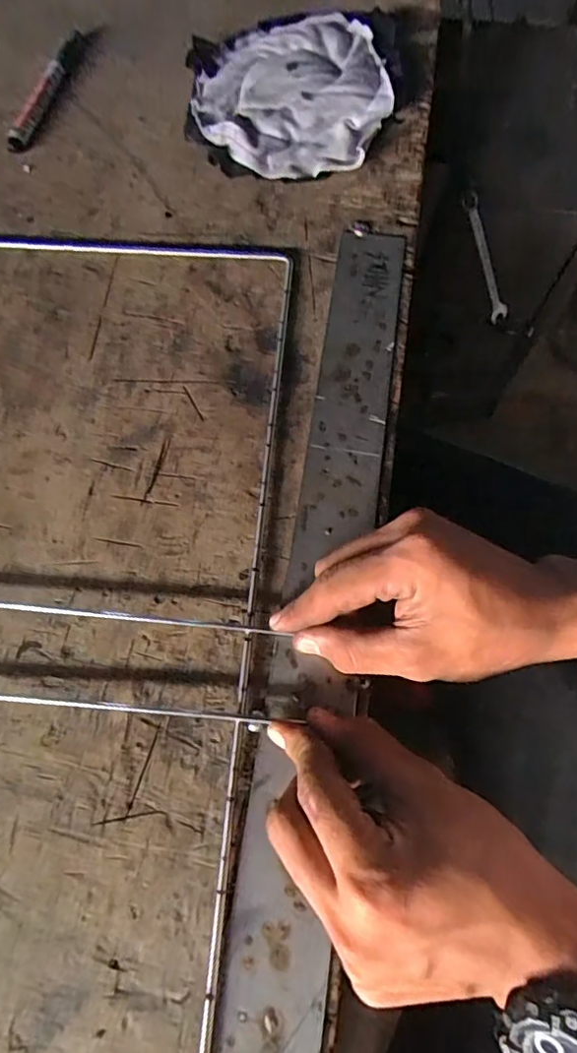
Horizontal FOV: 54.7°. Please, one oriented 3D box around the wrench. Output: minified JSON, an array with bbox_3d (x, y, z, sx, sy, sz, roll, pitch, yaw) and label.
[{"bbox_3d":[0.201,-0.270,0.569,0.015,0.151,0.013,13,68,38],"label":"wrench"}]

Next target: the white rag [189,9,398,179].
[{"bbox_3d":[0.009,-0.333,0.423,0.138,0.021,0.162,22,73,9],"label":"white rag"}]

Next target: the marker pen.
[{"bbox_3d":[-0.187,-0.344,0.436,0.019,0.015,0.129,13,71,6],"label":"marker pen"}]

